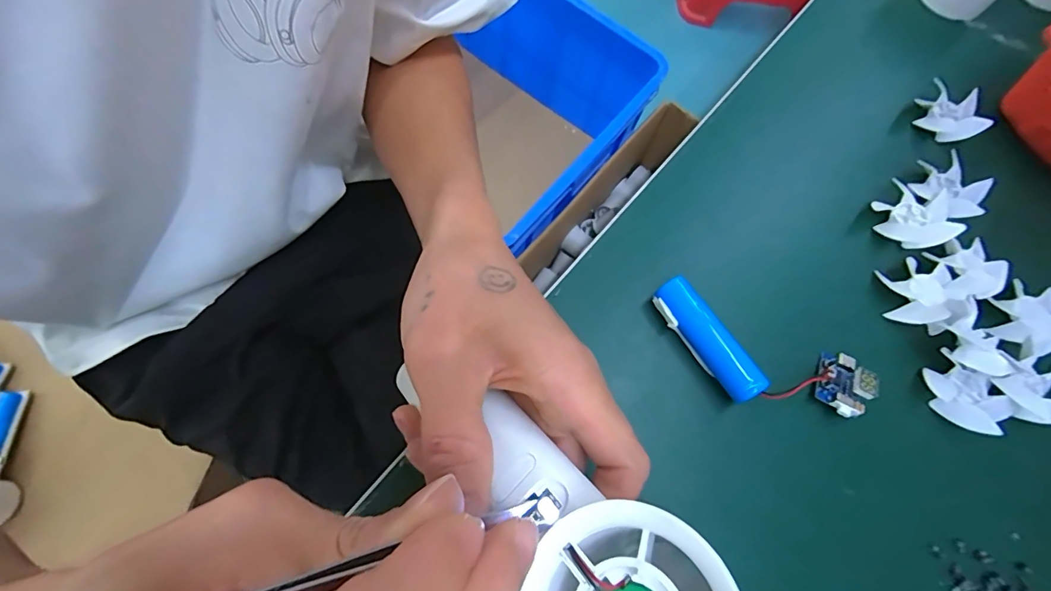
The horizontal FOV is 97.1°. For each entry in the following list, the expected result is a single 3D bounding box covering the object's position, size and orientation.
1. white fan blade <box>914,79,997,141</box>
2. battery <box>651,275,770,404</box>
[{"bbox_3d":[0.273,-0.119,0.299,0.039,0.015,0.039,2,70,-5],"label":"white fan blade"},{"bbox_3d":[0.089,0.022,0.230,0.017,0.015,0.066,-31,76,-15],"label":"battery"}]

